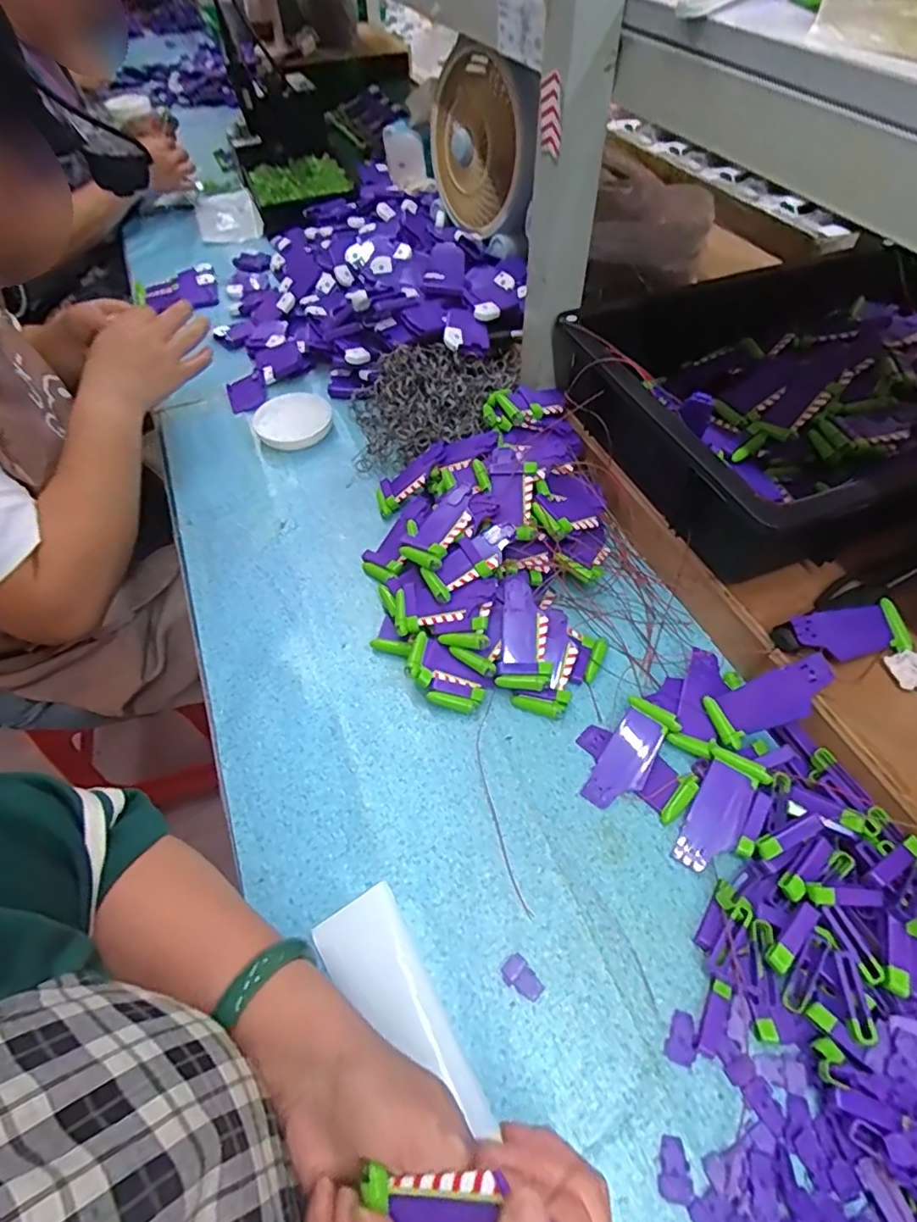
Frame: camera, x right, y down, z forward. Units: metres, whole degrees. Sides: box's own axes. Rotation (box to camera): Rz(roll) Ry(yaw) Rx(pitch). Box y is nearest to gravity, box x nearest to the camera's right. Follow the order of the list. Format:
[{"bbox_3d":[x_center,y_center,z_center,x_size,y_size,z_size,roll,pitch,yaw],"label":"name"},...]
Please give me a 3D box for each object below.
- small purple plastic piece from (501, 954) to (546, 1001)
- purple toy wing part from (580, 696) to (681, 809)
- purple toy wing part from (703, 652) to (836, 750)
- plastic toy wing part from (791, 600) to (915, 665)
[{"bbox_3d":[0.041,0.234,0.368,0.017,0.005,0.027,-40,62,-22],"label":"small purple plastic piece"},{"bbox_3d":[0.129,0.110,0.441,0.038,0.007,0.089,33,78,23],"label":"purple toy wing part"},{"bbox_3d":[0.232,0.067,0.430,0.087,0.006,0.039,-33,71,28],"label":"purple toy wing part"},{"bbox_3d":[0.290,0.017,0.428,0.087,0.007,0.039,-11,73,-12],"label":"plastic toy wing part"}]

